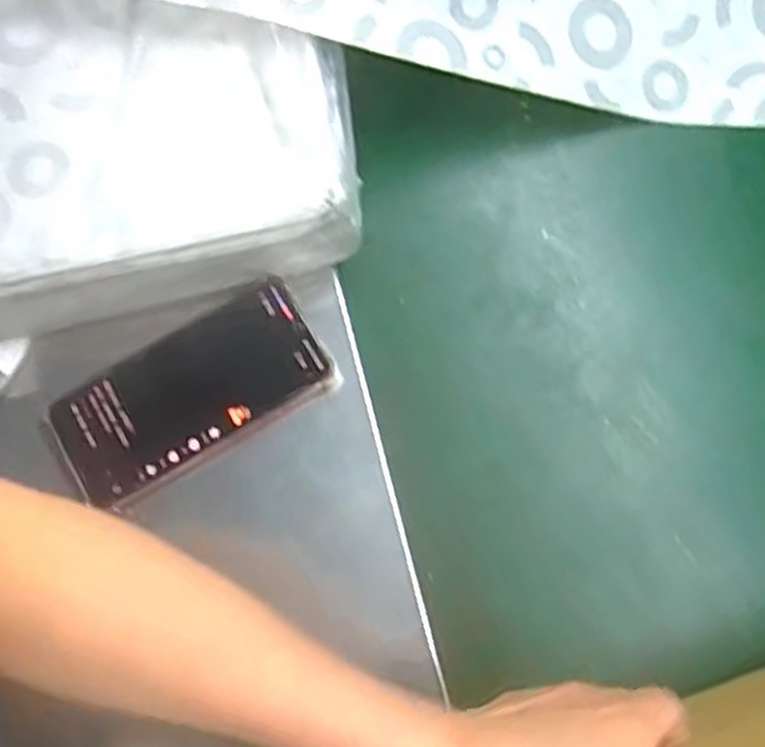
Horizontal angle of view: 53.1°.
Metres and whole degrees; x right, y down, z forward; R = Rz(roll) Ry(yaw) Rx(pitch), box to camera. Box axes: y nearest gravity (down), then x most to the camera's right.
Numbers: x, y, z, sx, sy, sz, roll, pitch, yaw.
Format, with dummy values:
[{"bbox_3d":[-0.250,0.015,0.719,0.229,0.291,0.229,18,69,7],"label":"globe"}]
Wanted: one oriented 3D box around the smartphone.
[{"bbox_3d":[-0.116,0.014,0.458,0.165,0.014,0.078,-30,77,-6],"label":"smartphone"}]

